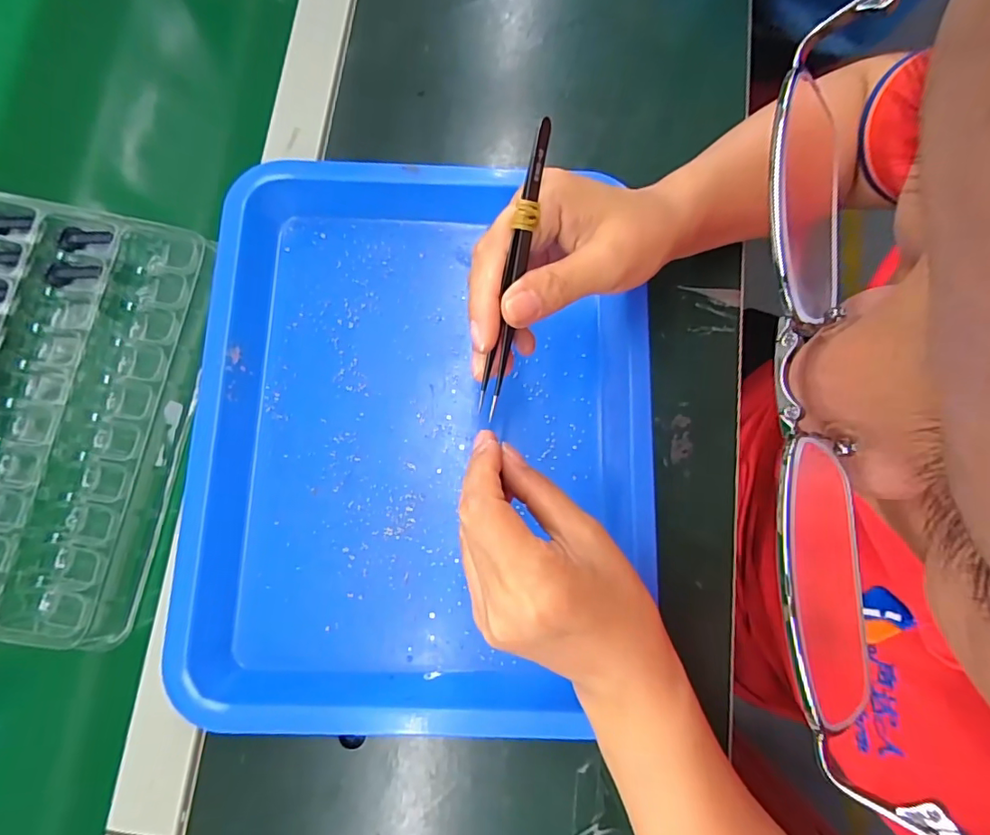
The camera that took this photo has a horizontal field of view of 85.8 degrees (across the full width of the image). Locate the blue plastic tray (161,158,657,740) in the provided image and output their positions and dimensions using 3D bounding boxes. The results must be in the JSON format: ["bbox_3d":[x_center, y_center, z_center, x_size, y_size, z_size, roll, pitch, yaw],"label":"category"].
[{"bbox_3d":[-0.039,0.006,0.323,0.271,0.034,0.326,3,79,-1],"label":"blue plastic tray"}]

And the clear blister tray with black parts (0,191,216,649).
[{"bbox_3d":[-0.326,-0.017,0.313,0.263,0.023,0.248,10,79,1],"label":"clear blister tray with black parts"}]

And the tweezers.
[{"bbox_3d":[0.009,-0.063,0.234,0.009,0.008,0.124,12,100,1],"label":"tweezers"}]

